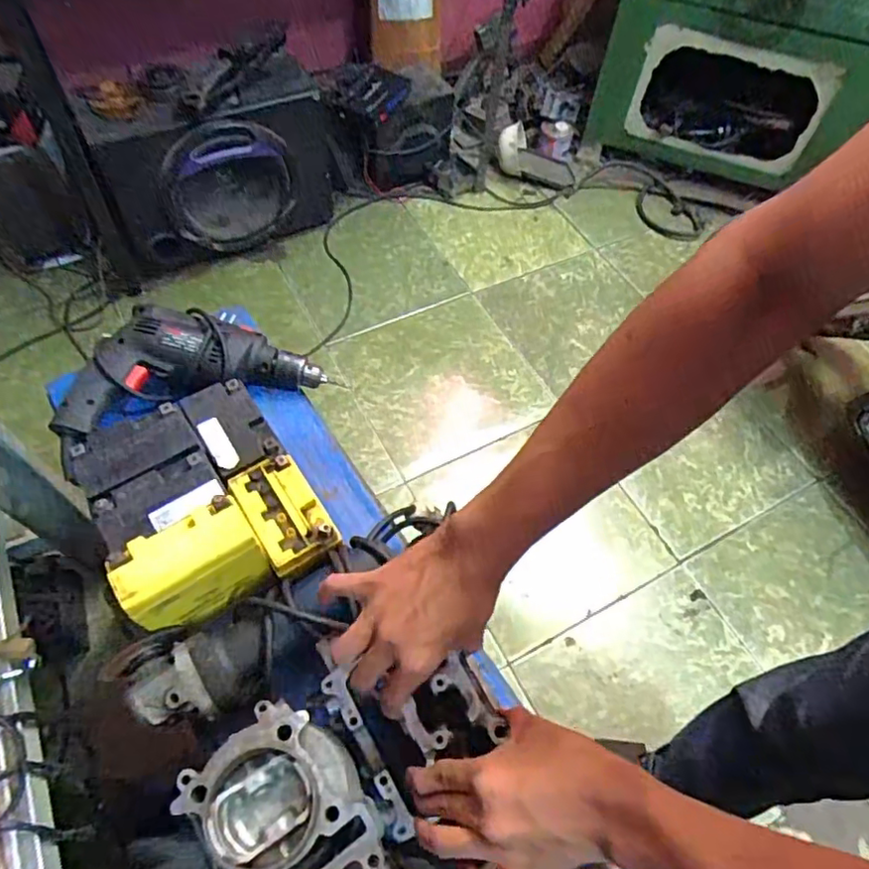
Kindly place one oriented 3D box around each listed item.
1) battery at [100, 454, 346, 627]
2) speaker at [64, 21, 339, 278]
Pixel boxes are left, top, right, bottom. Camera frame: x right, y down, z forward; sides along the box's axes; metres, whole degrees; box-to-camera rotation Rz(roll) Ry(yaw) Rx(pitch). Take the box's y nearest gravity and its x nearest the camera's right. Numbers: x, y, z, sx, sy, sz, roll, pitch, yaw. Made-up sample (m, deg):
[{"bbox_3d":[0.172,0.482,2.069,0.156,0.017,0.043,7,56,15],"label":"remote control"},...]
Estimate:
[{"bbox_3d":[-0.195,0.101,0.568,0.183,0.088,0.112,-30,65,-21],"label":"battery"},{"bbox_3d":[-0.503,-0.642,1.436,0.530,0.401,0.233,-23,64,-16],"label":"speaker"}]

